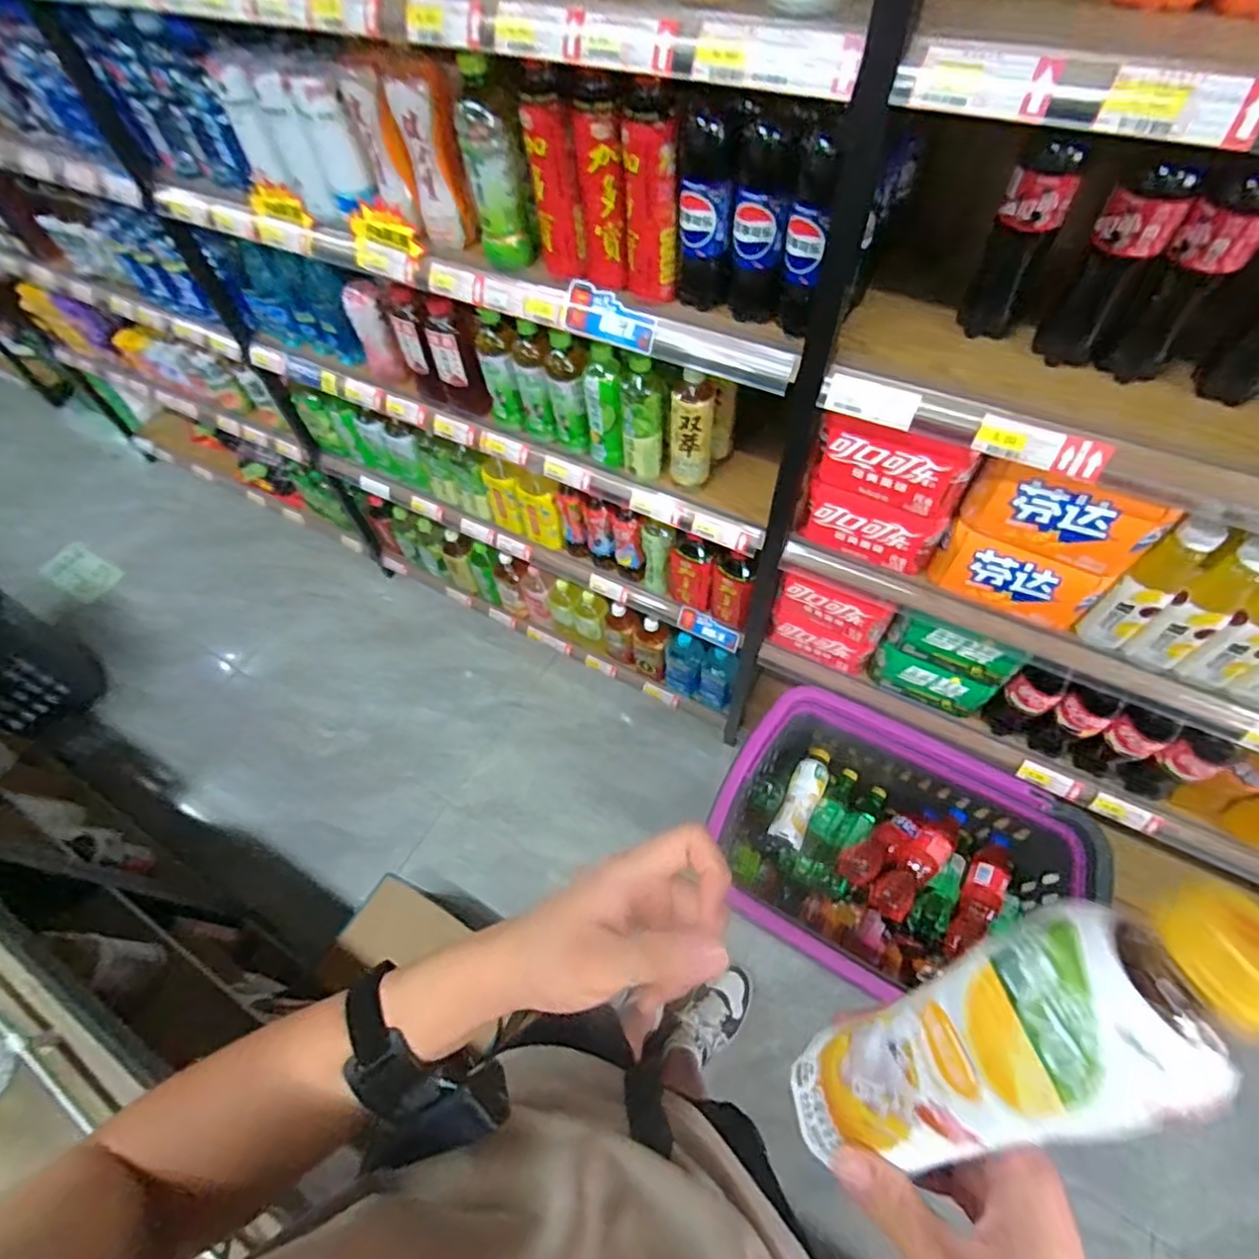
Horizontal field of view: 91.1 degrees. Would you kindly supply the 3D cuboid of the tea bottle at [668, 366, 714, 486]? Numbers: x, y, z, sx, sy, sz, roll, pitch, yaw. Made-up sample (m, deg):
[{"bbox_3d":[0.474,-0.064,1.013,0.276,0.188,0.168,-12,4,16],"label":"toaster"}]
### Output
[{"bbox_3d":[0.093,-0.296,0.916,0.060,0.187,0.054,7,59,7],"label":"tea bottle"}]

